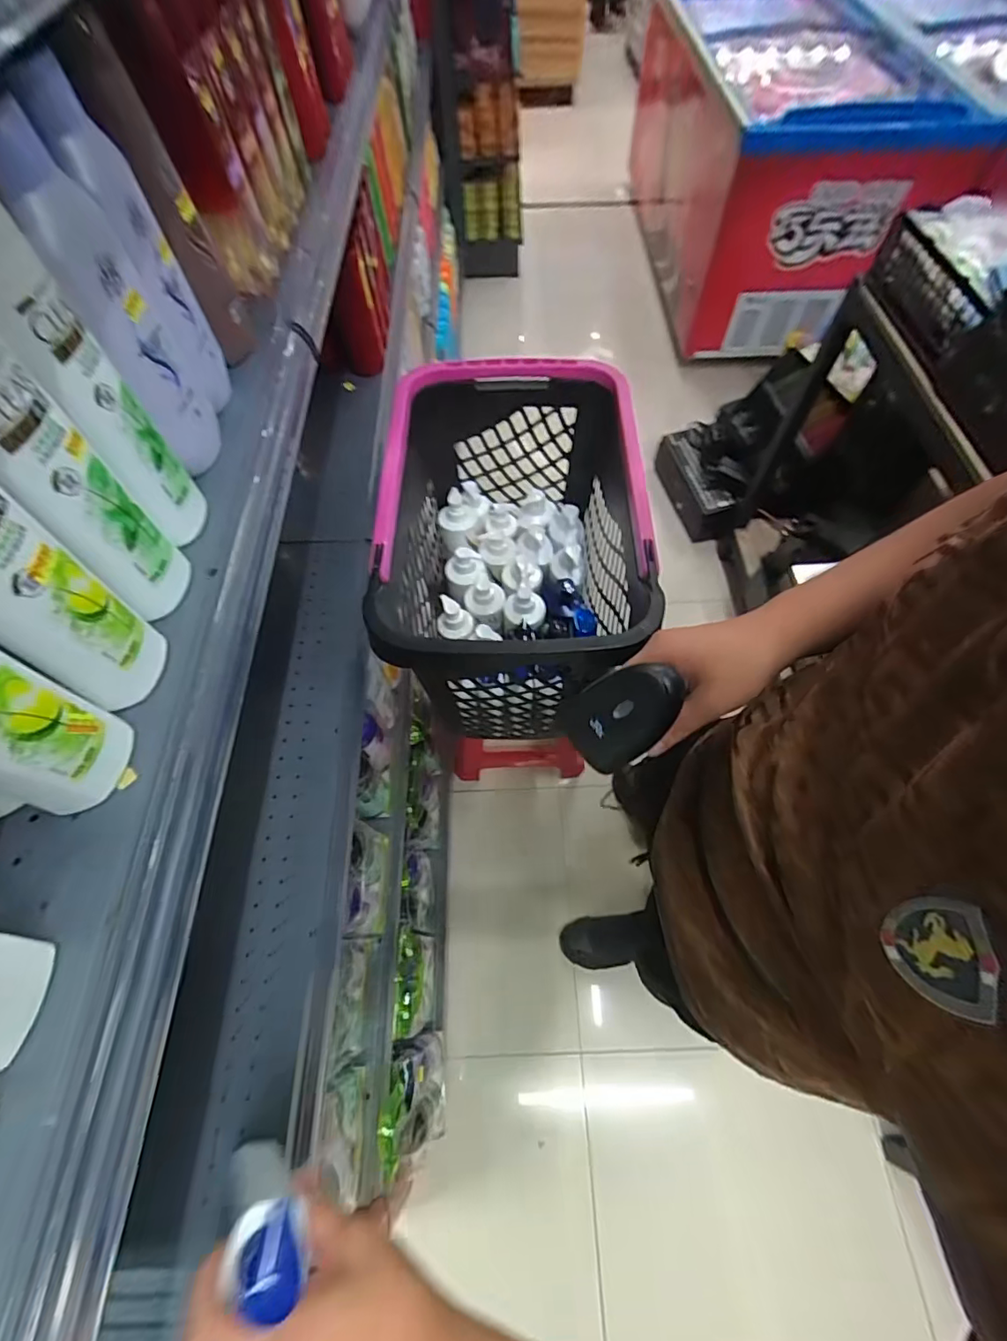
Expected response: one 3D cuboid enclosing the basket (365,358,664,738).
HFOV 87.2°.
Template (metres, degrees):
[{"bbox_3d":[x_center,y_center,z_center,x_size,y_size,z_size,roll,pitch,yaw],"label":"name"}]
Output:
[{"bbox_3d":[0.009,-0.204,0.877,0.387,0.295,0.551,1,62,2],"label":"basket"}]

